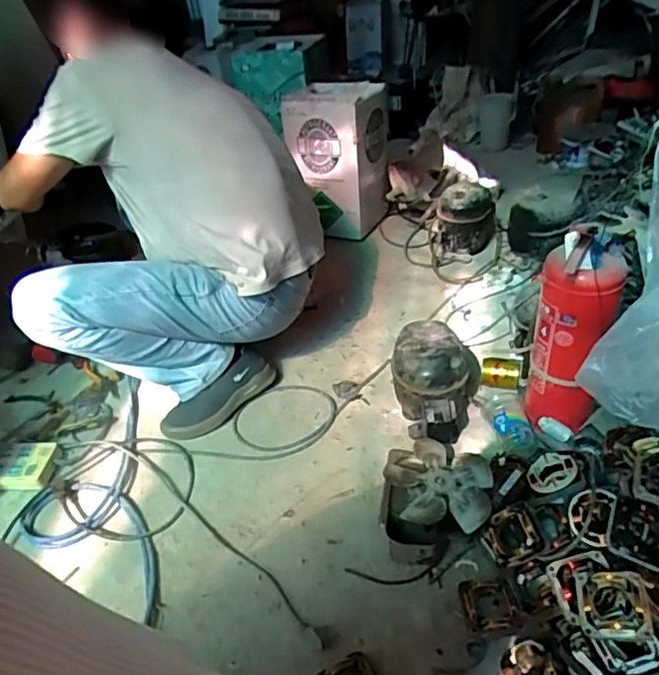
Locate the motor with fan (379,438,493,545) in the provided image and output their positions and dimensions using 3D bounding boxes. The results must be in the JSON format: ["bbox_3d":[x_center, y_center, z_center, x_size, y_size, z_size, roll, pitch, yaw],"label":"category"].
[{"bbox_3d":[0.187,0.272,0.989,0.180,0.082,0.180,-4,38,3],"label":"motor with fan"}]

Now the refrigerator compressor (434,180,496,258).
[{"bbox_3d":[0.412,-0.344,1.676,0.174,0.196,0.128,-1,38,8],"label":"refrigerator compressor"}]

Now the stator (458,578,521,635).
[{"bbox_3d":[0.243,0.407,0.851,0.079,0.032,0.074,-5,38,2],"label":"stator"}]

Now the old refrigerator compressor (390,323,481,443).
[{"bbox_3d":[0.208,0.105,1.128,0.163,0.186,0.208,5,39,16],"label":"old refrigerator compressor"}]

